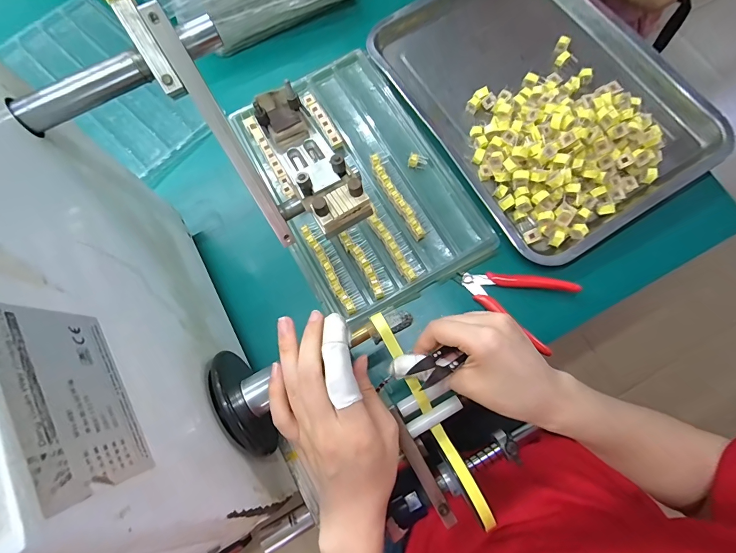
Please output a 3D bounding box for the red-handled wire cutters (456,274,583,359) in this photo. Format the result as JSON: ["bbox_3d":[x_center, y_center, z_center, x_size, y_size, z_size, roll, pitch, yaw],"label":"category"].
[{"bbox_3d":[0.161,0.019,0.406,0.115,0.015,0.078,29,78,9],"label":"red-handled wire cutters"}]

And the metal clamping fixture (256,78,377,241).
[{"bbox_3d":[-0.045,-0.094,0.282,0.048,0.036,0.136,-28,76,-5],"label":"metal clamping fixture"}]

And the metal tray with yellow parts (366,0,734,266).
[{"bbox_3d":[0.207,-0.236,0.459,0.284,0.049,0.396,-32,77,-6],"label":"metal tray with yellow parts"}]

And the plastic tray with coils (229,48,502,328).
[{"bbox_3d":[-0.017,-0.118,0.451,0.205,0.020,0.311,-29,76,-6],"label":"plastic tray with coils"}]

